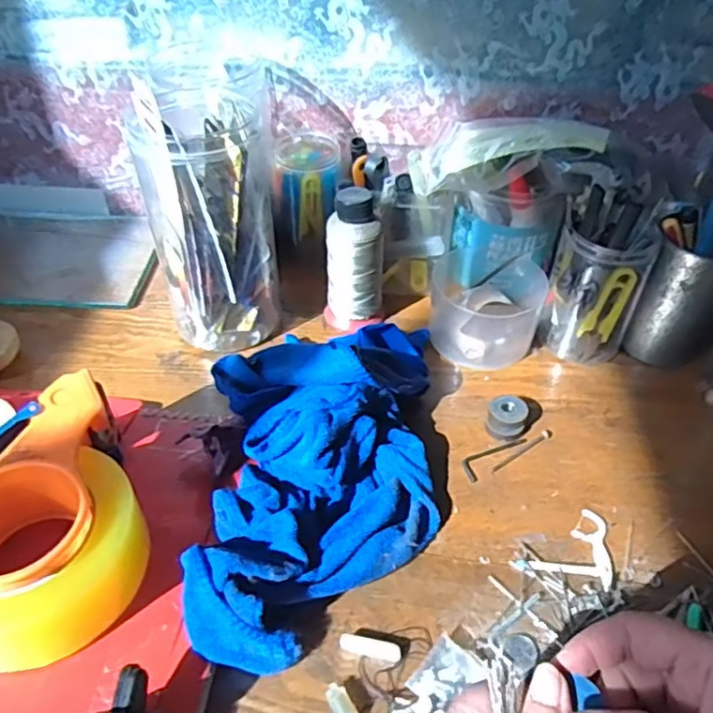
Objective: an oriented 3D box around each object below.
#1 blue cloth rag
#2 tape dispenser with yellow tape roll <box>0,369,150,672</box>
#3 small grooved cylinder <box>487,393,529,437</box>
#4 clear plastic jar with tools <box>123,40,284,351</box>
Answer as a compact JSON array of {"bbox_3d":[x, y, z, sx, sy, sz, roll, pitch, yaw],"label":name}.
[{"bbox_3d":[-0.019,0.053,0.432,0.151,0.068,0.288,1,41,0],"label":"blue cloth rag"},{"bbox_3d":[-0.196,0.096,0.376,0.118,0.065,0.159,-18,44,-20],"label":"tape dispenser with yellow tape roll"},{"bbox_3d":[0.117,0.047,0.488,0.029,0.018,0.032,21,45,21],"label":"small grooved cylinder"},{"bbox_3d":[-0.116,-0.113,0.523,0.092,0.196,0.110,-2,41,-4],"label":"clear plastic jar with tools"}]

